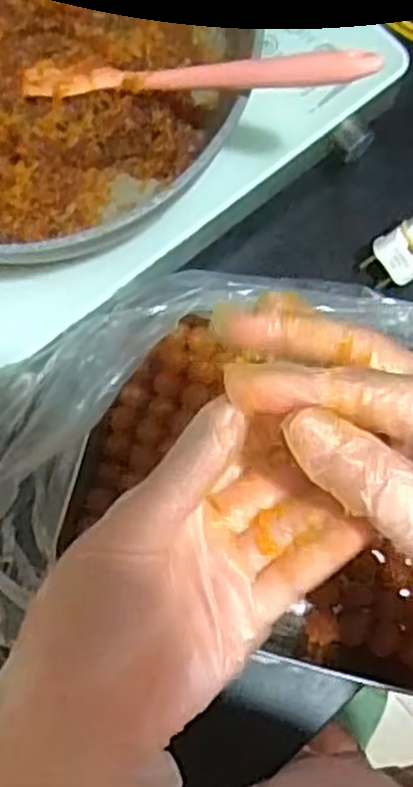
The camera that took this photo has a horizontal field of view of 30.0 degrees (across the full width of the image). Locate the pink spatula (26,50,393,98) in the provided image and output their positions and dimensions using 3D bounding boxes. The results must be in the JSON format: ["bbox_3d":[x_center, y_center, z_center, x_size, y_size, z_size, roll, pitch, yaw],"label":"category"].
[{"bbox_3d":[-0.013,-0.176,0.434,0.229,0.017,0.029,11,74,30],"label":"pink spatula"}]

